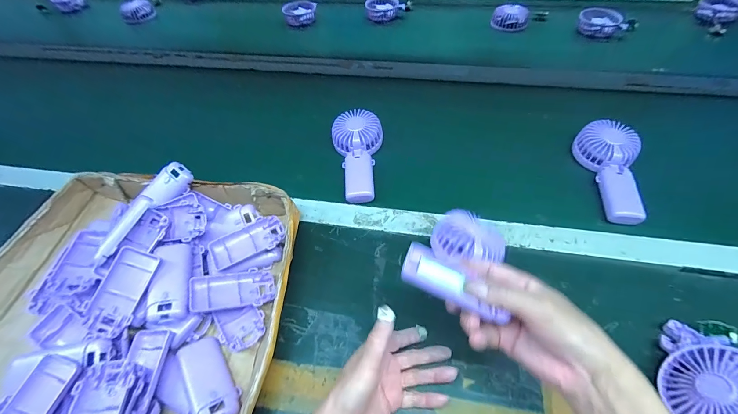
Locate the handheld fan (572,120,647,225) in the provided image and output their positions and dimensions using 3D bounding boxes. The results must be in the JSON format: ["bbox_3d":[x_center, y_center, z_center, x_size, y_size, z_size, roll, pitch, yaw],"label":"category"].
[{"bbox_3d":[0.361,-0.059,0.505,0.081,0.039,0.172,11,55,11],"label":"handheld fan"}]

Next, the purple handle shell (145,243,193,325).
[{"bbox_3d":[-0.230,0.085,0.393,0.039,0.017,0.093,2,56,-20],"label":"purple handle shell"}]

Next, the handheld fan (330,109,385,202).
[{"bbox_3d":[-0.019,-0.089,0.554,0.084,0.036,0.178,-2,54,2],"label":"handheld fan"}]

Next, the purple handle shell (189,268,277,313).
[{"bbox_3d":[-0.160,0.101,0.404,0.094,0.013,0.046,-1,49,-30],"label":"purple handle shell"}]

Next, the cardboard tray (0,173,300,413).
[{"bbox_3d":[-0.294,0.133,0.382,0.394,0.074,0.404,4,54,6],"label":"cardboard tray"}]

